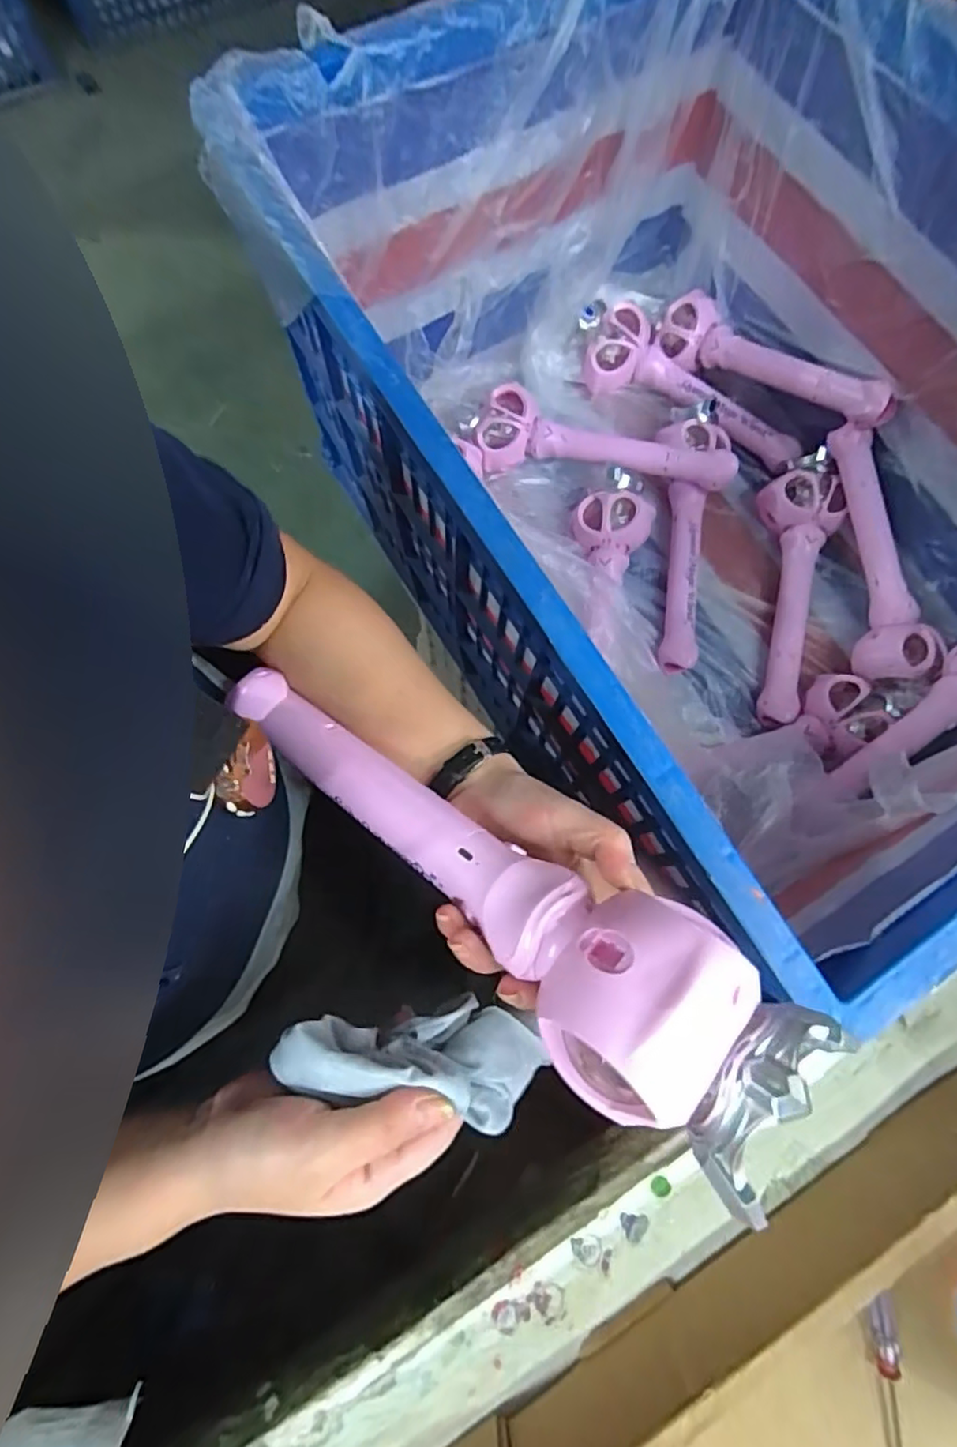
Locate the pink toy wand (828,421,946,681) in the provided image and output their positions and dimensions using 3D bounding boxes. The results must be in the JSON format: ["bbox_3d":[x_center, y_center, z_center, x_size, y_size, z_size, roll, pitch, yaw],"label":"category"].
[{"bbox_3d":[0.492,-0.209,0.766,0.088,0.062,0.317,-8,86,-3],"label":"pink toy wand"}]

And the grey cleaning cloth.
[{"bbox_3d":[-0.030,0.155,0.286,0.122,0.041,0.048,5,73,-7],"label":"grey cleaning cloth"}]

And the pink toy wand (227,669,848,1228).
[{"bbox_3d":[-0.017,0.060,0.302,0.344,0.047,0.082,30,74,35],"label":"pink toy wand"}]

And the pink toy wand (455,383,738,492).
[{"bbox_3d":[0.153,-0.366,0.815,0.345,0.070,0.087,14,76,2],"label":"pink toy wand"}]

